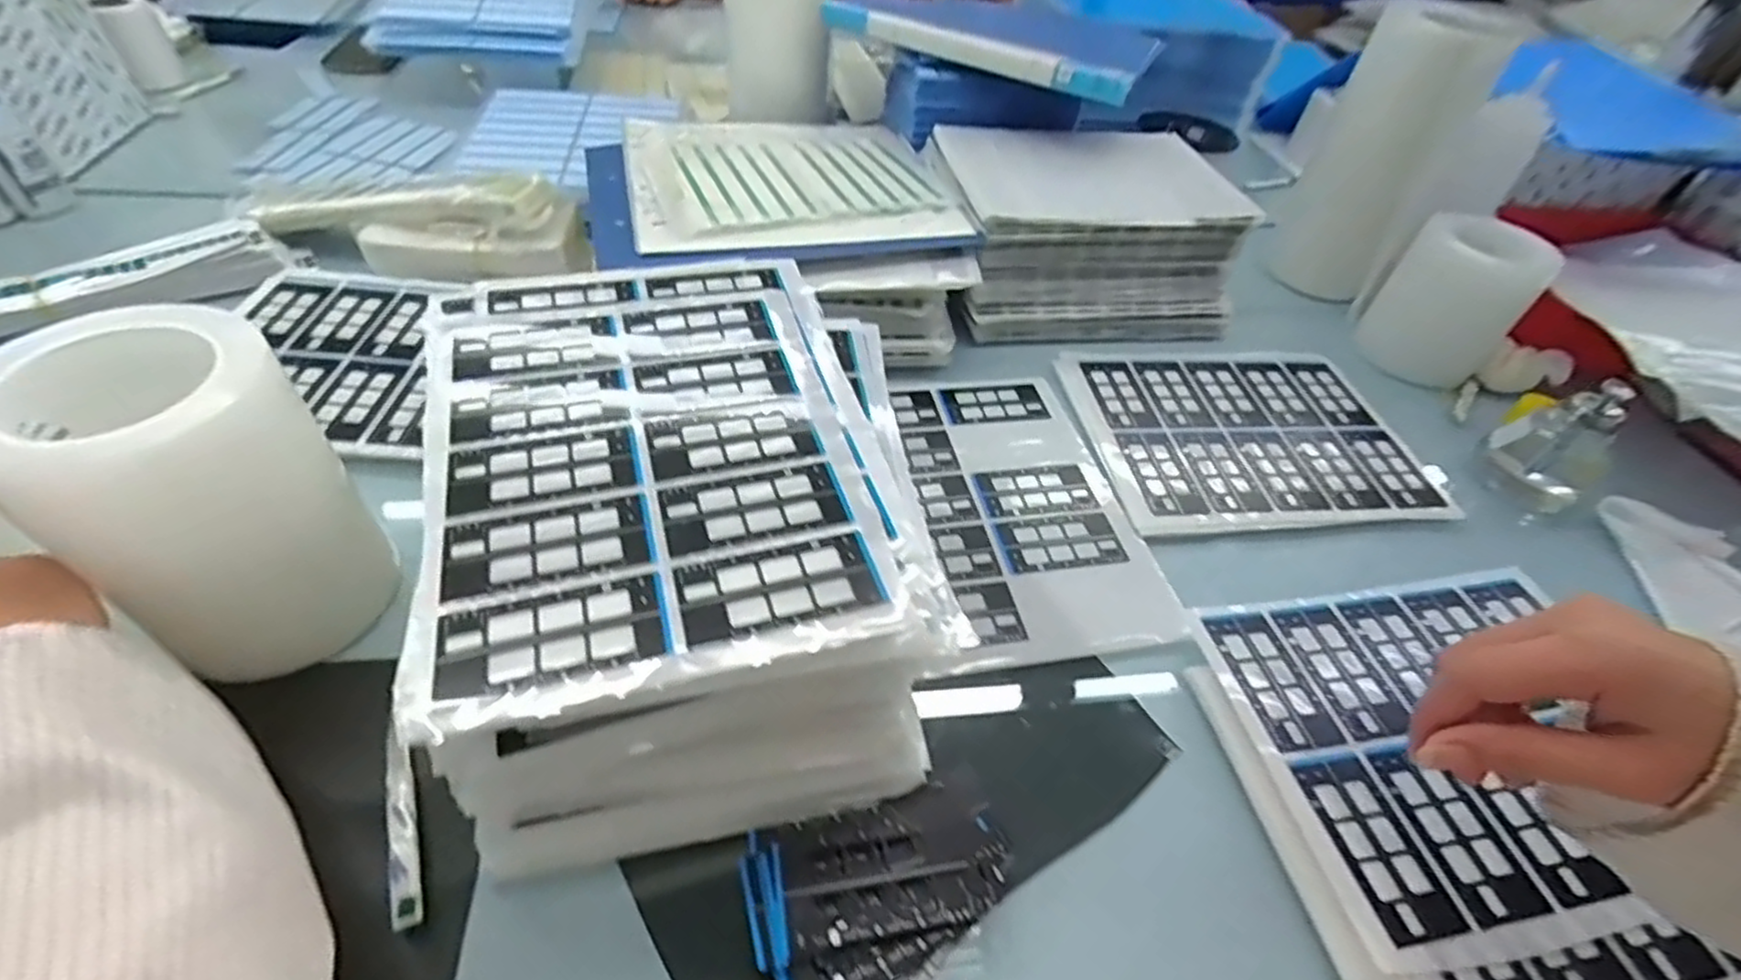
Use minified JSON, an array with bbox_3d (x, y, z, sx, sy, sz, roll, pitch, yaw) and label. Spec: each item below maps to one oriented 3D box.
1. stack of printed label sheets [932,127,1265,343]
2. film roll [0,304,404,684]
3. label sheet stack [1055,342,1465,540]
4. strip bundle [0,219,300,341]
[{"bbox_3d":[0.210,-0.261,0.727,0.265,0.110,0.209,-4,48,-10],"label":"stack of printed label sheets"},{"bbox_3d":[-0.331,0.006,0.370,0.106,0.164,0.095,-27,55,-27],"label":"film roll"},{"bbox_3d":[0.316,-0.056,0.627,0.269,0.012,0.229,-4,48,-10],"label":"label sheet stack"},{"bbox_3d":[-0.645,-0.154,0.568,0.315,0.028,0.075,-29,57,-29],"label":"strip bundle"}]

